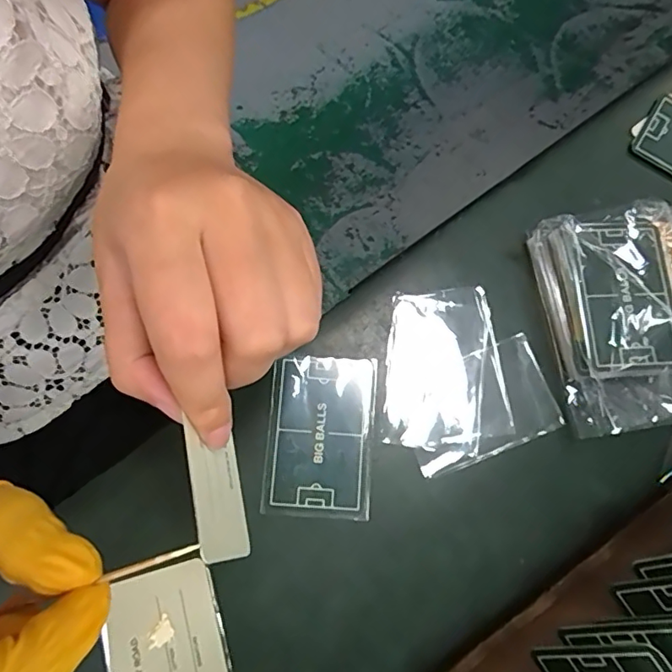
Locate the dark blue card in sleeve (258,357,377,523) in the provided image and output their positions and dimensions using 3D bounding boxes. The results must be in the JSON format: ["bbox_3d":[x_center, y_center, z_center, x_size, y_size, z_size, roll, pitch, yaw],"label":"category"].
[{"bbox_3d":[-0.009,0.054,0.285,0.058,0.004,0.086,7,78,-8],"label":"dark blue card in sleeve"}]

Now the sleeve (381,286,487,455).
[{"bbox_3d":[0.057,0.018,0.298,0.056,0.004,0.093,7,80,-1],"label":"sleeve"}]

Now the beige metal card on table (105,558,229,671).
[{"bbox_3d":[-0.083,0.160,0.254,0.053,0.004,0.084,-15,78,-8],"label":"beige metal card on table"}]

